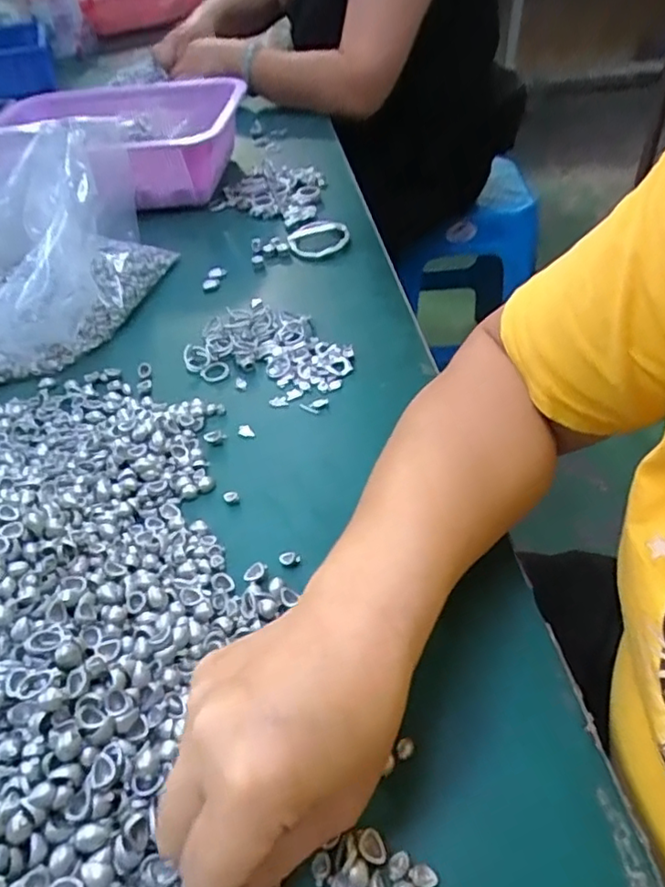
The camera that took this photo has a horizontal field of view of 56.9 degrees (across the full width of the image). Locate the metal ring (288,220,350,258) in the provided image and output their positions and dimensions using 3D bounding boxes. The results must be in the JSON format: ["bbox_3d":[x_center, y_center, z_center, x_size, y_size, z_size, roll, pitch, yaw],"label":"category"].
[{"bbox_3d":[-0.013,-0.201,0.597,0.057,0.011,0.062,-3,45,3],"label":"metal ring"}]

